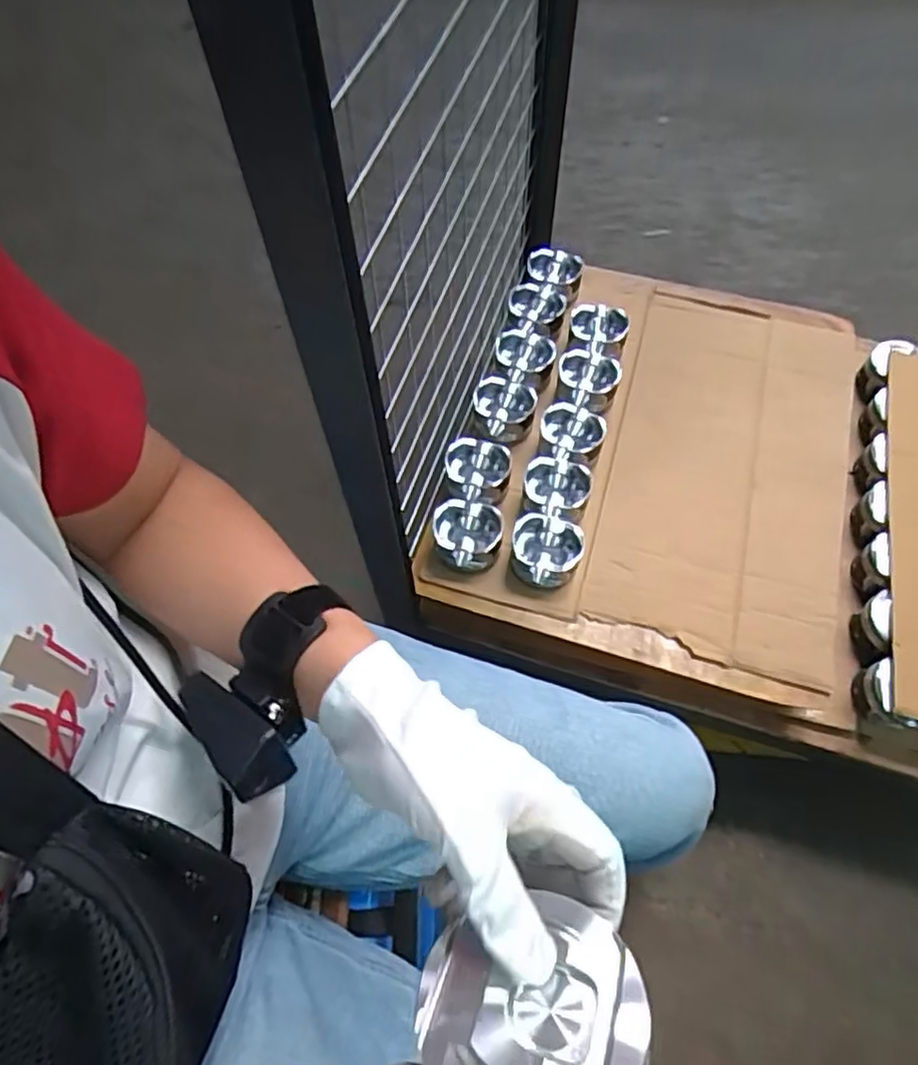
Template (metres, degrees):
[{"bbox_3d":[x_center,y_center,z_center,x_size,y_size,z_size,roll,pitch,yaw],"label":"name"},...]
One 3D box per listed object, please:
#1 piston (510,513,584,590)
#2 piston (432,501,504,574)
[{"bbox_3d":[0.108,0.025,0.838,0.087,0.045,0.084,9,63,7],"label":"piston"},{"bbox_3d":[0.012,0.001,0.845,0.085,0.055,0.081,-1,63,2],"label":"piston"}]

